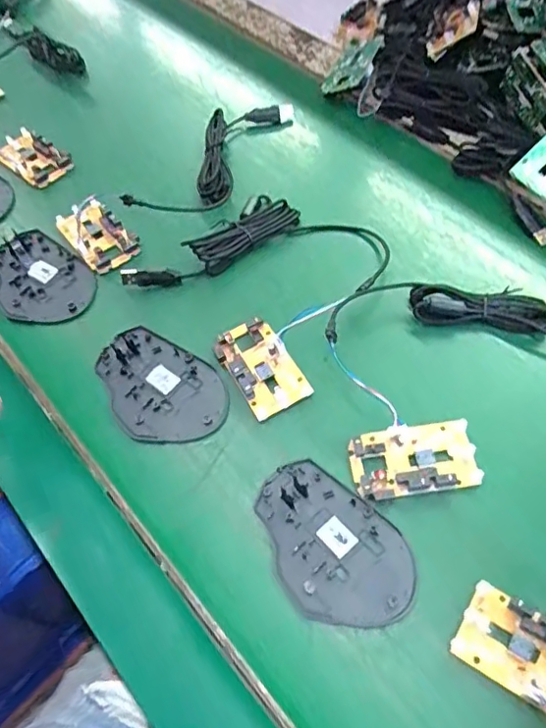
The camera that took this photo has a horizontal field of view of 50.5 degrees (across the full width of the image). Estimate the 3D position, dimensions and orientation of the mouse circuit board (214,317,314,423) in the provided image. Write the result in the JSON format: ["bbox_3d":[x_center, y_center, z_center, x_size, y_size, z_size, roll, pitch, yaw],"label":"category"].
[{"bbox_3d":[-0.009,-0.001,0.419,0.046,0.011,0.075,-27,61,-12],"label":"mouse circuit board"}]

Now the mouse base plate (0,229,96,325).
[{"bbox_3d":[-0.198,-0.072,0.488,0.071,0.006,0.109,-41,63,-18],"label":"mouse base plate"}]

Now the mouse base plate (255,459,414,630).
[{"bbox_3d":[0.035,0.109,0.353,0.071,0.004,0.106,-33,63,-15],"label":"mouse base plate"}]

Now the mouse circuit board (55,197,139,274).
[{"bbox_3d":[-0.152,-0.113,0.499,0.043,0.016,0.077,-38,62,-17],"label":"mouse circuit board"}]

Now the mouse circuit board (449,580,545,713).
[{"bbox_3d":[0.141,0.157,0.310,0.079,0.015,0.044,29,65,19],"label":"mouse circuit board"}]

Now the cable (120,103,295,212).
[{"bbox_3d":[-0.051,-0.187,0.532,0.066,0.026,0.197,24,55,12],"label":"cable"}]

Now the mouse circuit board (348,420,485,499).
[{"bbox_3d":[0.091,0.061,0.374,0.078,0.010,0.044,-8,59,-1],"label":"mouse circuit board"}]

